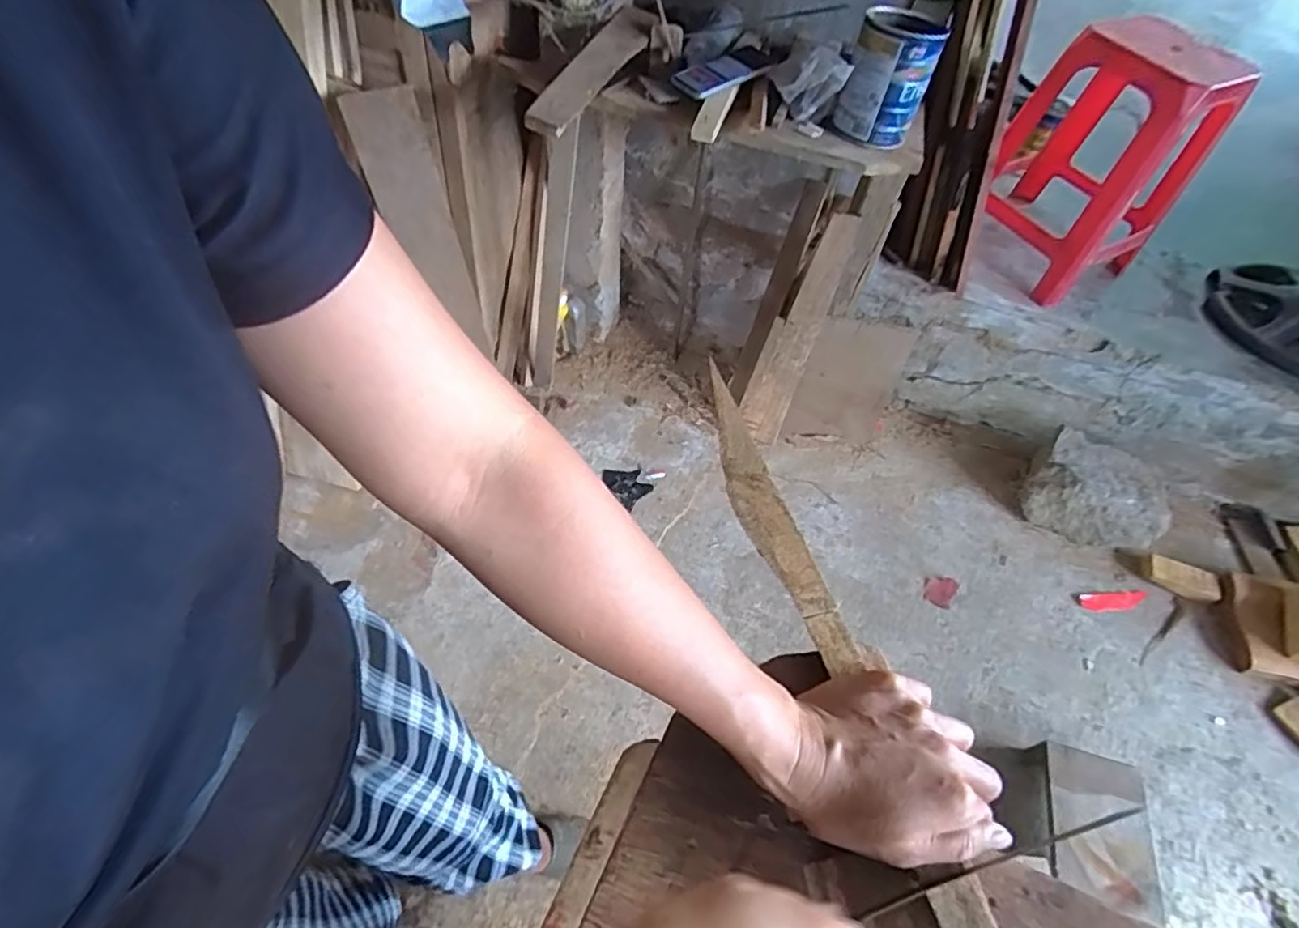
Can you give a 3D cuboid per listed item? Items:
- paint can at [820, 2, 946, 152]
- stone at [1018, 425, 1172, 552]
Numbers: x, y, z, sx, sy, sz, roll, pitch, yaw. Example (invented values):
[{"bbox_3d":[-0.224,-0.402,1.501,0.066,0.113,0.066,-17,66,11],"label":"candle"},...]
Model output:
[{"bbox_3d":[0.383,-0.624,1.046,0.132,0.166,0.132,2,53,-3],"label":"paint can"},{"bbox_3d":[1.061,0.072,1.529,0.297,0.171,0.207,31,57,18],"label":"stone"}]

